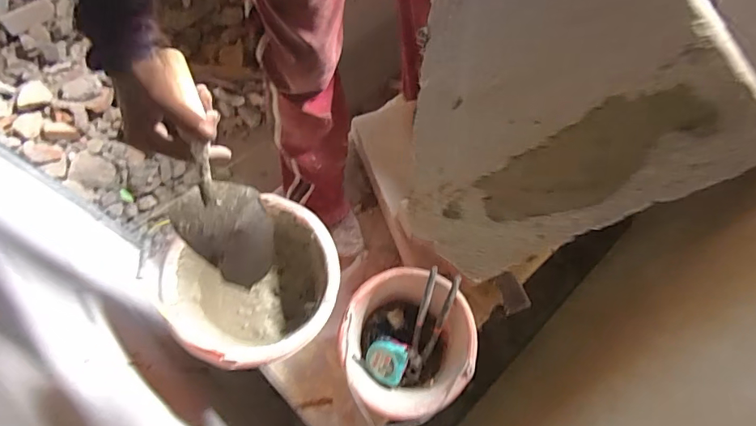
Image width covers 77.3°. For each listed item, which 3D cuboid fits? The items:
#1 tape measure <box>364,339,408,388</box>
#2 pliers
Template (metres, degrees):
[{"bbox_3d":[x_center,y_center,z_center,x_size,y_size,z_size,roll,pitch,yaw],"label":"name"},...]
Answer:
[{"bbox_3d":[0.017,0.283,0.895,0.073,0.039,0.083,10,85,23],"label":"tape measure"},{"bbox_3d":[0.090,0.216,0.873,0.053,0.021,0.247,17,110,4],"label":"pliers"}]

